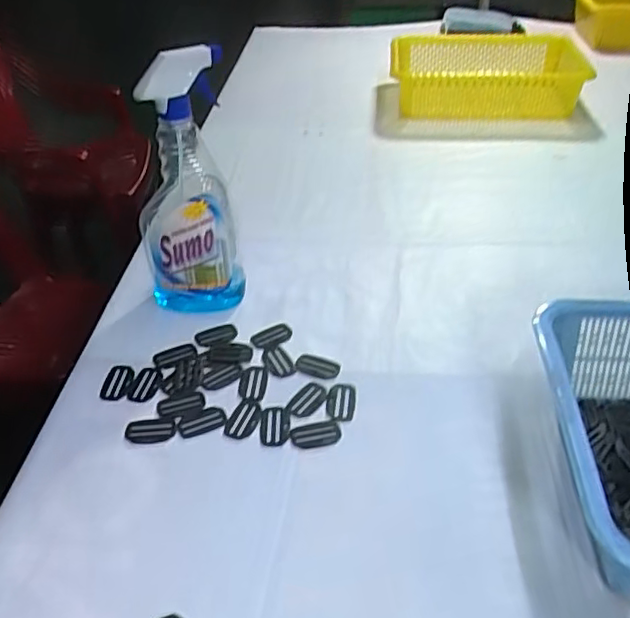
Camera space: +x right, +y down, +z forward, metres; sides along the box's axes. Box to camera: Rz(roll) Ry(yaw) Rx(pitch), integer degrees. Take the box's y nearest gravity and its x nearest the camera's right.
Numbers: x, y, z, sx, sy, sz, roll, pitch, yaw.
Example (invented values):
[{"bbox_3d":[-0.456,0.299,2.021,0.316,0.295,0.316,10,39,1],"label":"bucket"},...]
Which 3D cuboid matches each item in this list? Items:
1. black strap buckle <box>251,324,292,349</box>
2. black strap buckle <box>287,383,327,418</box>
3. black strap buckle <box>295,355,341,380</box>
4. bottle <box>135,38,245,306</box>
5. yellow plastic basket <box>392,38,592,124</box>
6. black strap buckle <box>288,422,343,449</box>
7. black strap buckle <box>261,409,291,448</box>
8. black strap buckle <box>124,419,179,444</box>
[{"bbox_3d":[-0.048,0.030,0.681,0.048,0.004,0.029,-18,40,-20],"label":"black strap buckle"},{"bbox_3d":[-0.006,0.091,0.606,0.026,0.005,0.051,23,44,29],"label":"black strap buckle"},{"bbox_3d":[0.002,0.061,0.644,0.048,0.004,0.029,16,41,22],"label":"black strap buckle"},{"bbox_3d":[-0.141,-0.118,0.659,0.105,0.263,0.066,-10,38,-11],"label":"bottle"},{"bbox_3d":[0.354,-0.508,1.301,0.368,0.088,0.357,4,38,7],"label":"yellow plastic basket"},{"bbox_3d":[0.001,0.118,0.574,0.047,0.004,0.025,-10,38,-11],"label":"black strap buckle"},{"bbox_3d":[-0.038,0.110,0.580,0.028,0.004,0.045,0,37,2],"label":"black strap buckle"},{"bbox_3d":[-0.154,0.115,0.578,0.046,0.006,0.026,-6,38,-5],"label":"black strap buckle"}]

